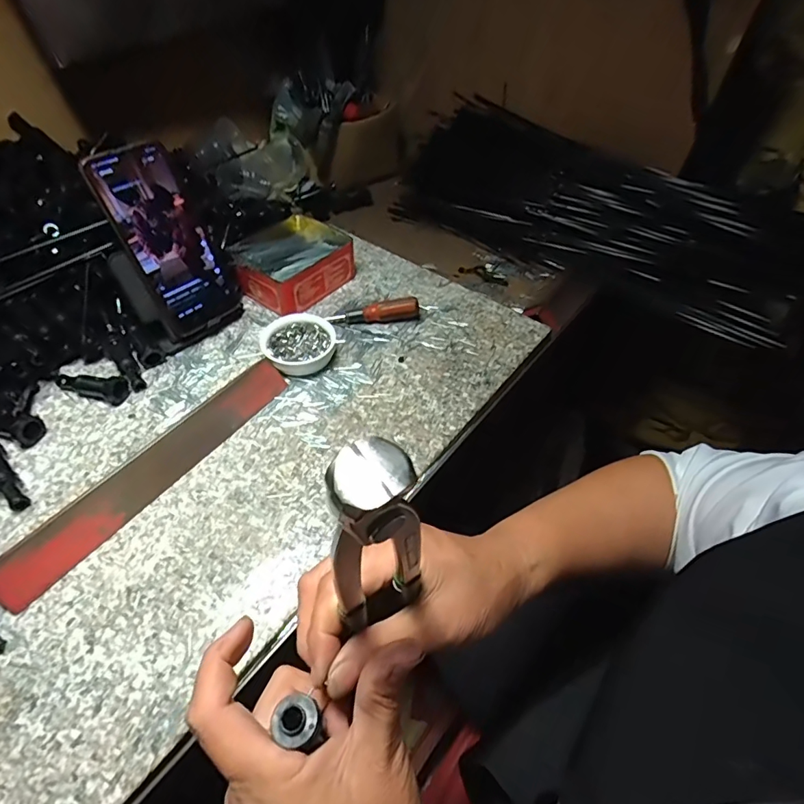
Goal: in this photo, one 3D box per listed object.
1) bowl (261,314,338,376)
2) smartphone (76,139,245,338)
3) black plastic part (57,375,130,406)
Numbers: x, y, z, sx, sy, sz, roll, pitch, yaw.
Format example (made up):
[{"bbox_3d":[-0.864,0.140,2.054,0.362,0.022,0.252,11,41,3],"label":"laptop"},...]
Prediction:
[{"bbox_3d":[-0.103,-0.056,0.474,0.070,0.028,0.065,1,48,-1],"label":"bowl"},{"bbox_3d":[-0.222,-0.155,0.457,0.012,0.169,0.093,14,46,43],"label":"smartphone"},{"bbox_3d":[-0.292,-0.015,0.437,0.074,0.021,0.018,9,49,6],"label":"black plastic part"}]

